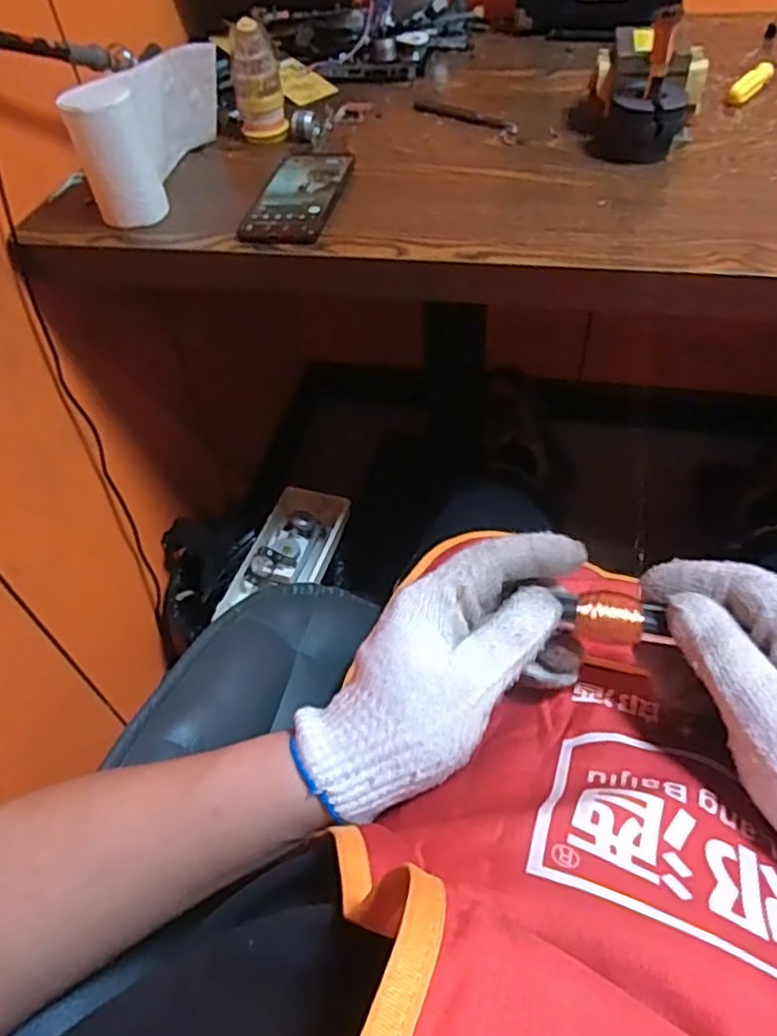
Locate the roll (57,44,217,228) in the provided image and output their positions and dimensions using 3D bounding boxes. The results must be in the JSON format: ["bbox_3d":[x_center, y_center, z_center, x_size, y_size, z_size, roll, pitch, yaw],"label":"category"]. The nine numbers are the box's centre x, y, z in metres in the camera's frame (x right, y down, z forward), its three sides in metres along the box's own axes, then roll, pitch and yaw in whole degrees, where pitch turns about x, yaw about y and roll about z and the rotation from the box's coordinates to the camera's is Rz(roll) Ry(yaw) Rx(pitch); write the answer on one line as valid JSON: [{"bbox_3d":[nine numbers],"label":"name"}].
[{"bbox_3d":[-0.214,-0.358,0.628,0.045,0.100,0.190,10,51,13],"label":"roll"}]

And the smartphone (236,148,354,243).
[{"bbox_3d":[-0.083,-0.303,0.638,0.075,0.012,0.148,8,55,6],"label":"smartphone"}]

